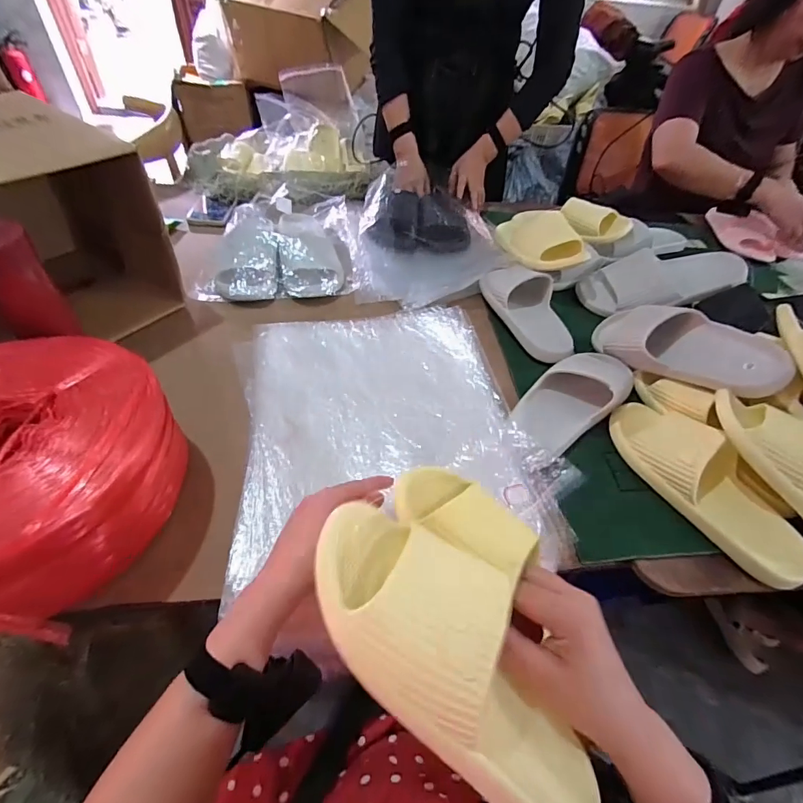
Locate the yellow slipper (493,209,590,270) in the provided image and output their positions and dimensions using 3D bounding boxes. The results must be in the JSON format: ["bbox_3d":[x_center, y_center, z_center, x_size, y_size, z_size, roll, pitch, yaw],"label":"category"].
[{"bbox_3d":[0.268,-0.342,0.872,0.107,0.083,0.268,-8,50,-13],"label":"yellow slipper"}]

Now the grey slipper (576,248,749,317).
[{"bbox_3d":[0.493,-0.235,0.804,0.294,0.062,0.117,-8,48,7],"label":"grey slipper"}]

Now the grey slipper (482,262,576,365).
[{"bbox_3d":[0.221,-0.164,0.750,0.108,0.057,0.239,-5,49,-10],"label":"grey slipper"}]

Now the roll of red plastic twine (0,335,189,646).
[{"bbox_3d":[-0.380,0.072,0.428,0.251,0.131,0.257,3,49,-3],"label":"roll of red plastic twine"}]

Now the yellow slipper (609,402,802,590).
[{"bbox_3d":[0.382,0.091,0.528,0.103,0.065,0.271,-20,54,-22],"label":"yellow slipper"}]

